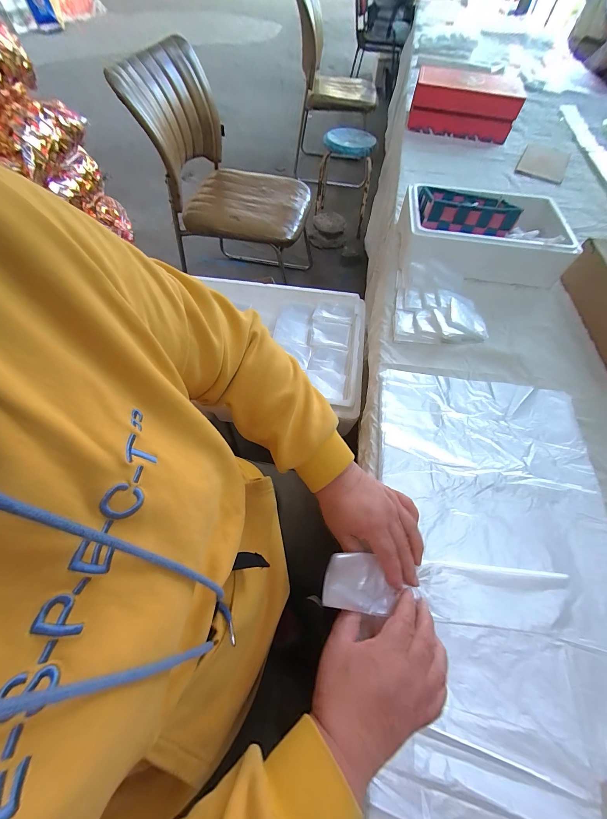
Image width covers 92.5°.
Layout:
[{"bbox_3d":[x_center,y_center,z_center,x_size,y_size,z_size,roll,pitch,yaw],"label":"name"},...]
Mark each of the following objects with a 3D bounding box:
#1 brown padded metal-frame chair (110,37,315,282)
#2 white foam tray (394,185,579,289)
[{"bbox_3d":[-0.251,-0.830,1.167,0.522,0.721,0.431,10,61,3],"label":"brown padded metal-frame chair"},{"bbox_3d":[0.375,-0.383,0.615,0.310,0.094,0.200,7,62,3],"label":"white foam tray"}]

